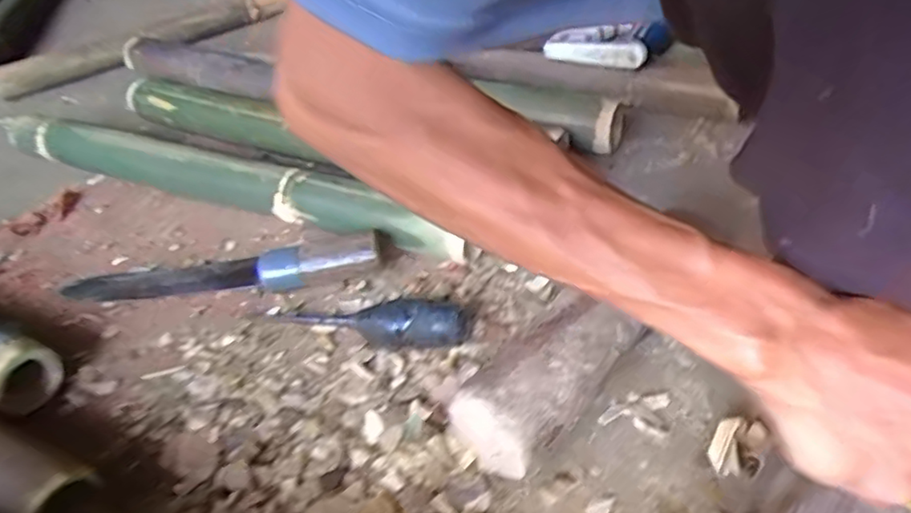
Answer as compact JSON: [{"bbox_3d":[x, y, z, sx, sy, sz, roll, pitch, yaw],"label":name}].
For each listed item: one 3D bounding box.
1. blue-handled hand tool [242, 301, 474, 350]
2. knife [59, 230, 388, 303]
[{"bbox_3d":[-0.083,0.051,0.517,0.197,0.037,0.030,5,41,14],"label":"blue-handled hand tool"},{"bbox_3d":[-0.227,0.007,0.592,0.331,0.048,0.055,-3,40,5],"label":"knife"}]

